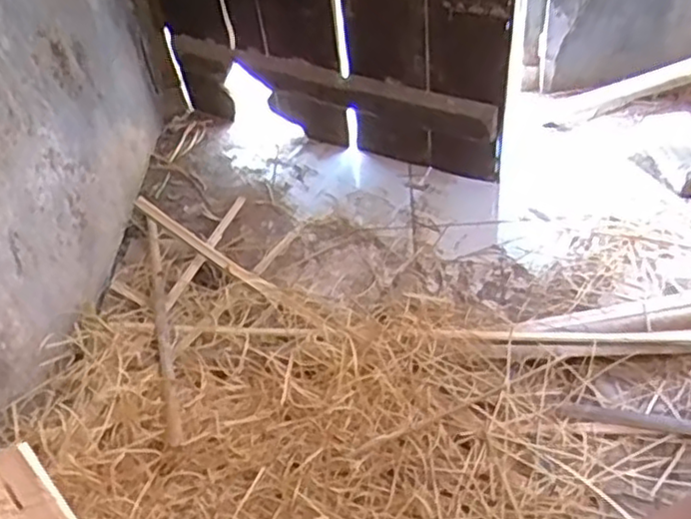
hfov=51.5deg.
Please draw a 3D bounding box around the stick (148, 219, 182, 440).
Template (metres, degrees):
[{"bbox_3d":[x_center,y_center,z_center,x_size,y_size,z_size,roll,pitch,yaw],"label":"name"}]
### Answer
[{"bbox_3d":[-0.316,0.087,1.218,0.023,0.027,0.632,-16,33,-8],"label":"stick"}]

